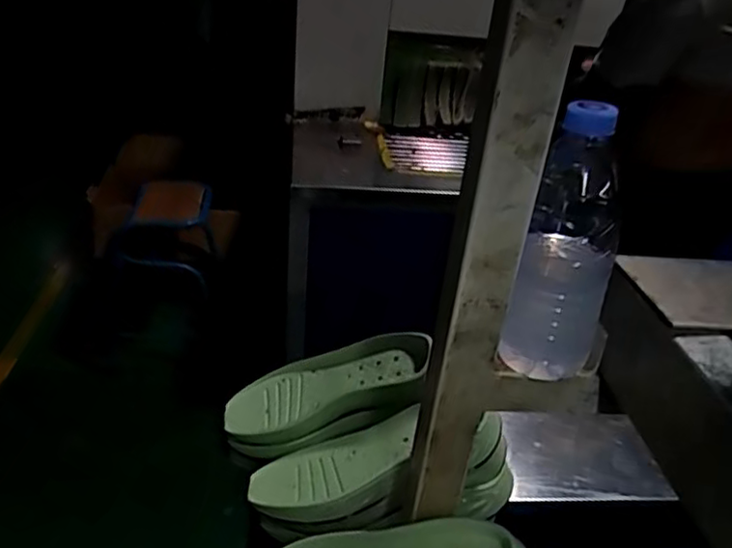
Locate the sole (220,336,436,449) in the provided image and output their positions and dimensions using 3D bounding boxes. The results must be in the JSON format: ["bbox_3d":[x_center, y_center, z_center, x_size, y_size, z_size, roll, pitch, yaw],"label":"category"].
[{"bbox_3d":[-0.037,0.131,0.740,0.249,0.039,0.100,-20,28,8],"label":"sole"}]

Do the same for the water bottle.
[{"bbox_3d":[0.141,-0.020,0.452,0.061,0.191,0.077,13,30,18],"label":"water bottle"}]

